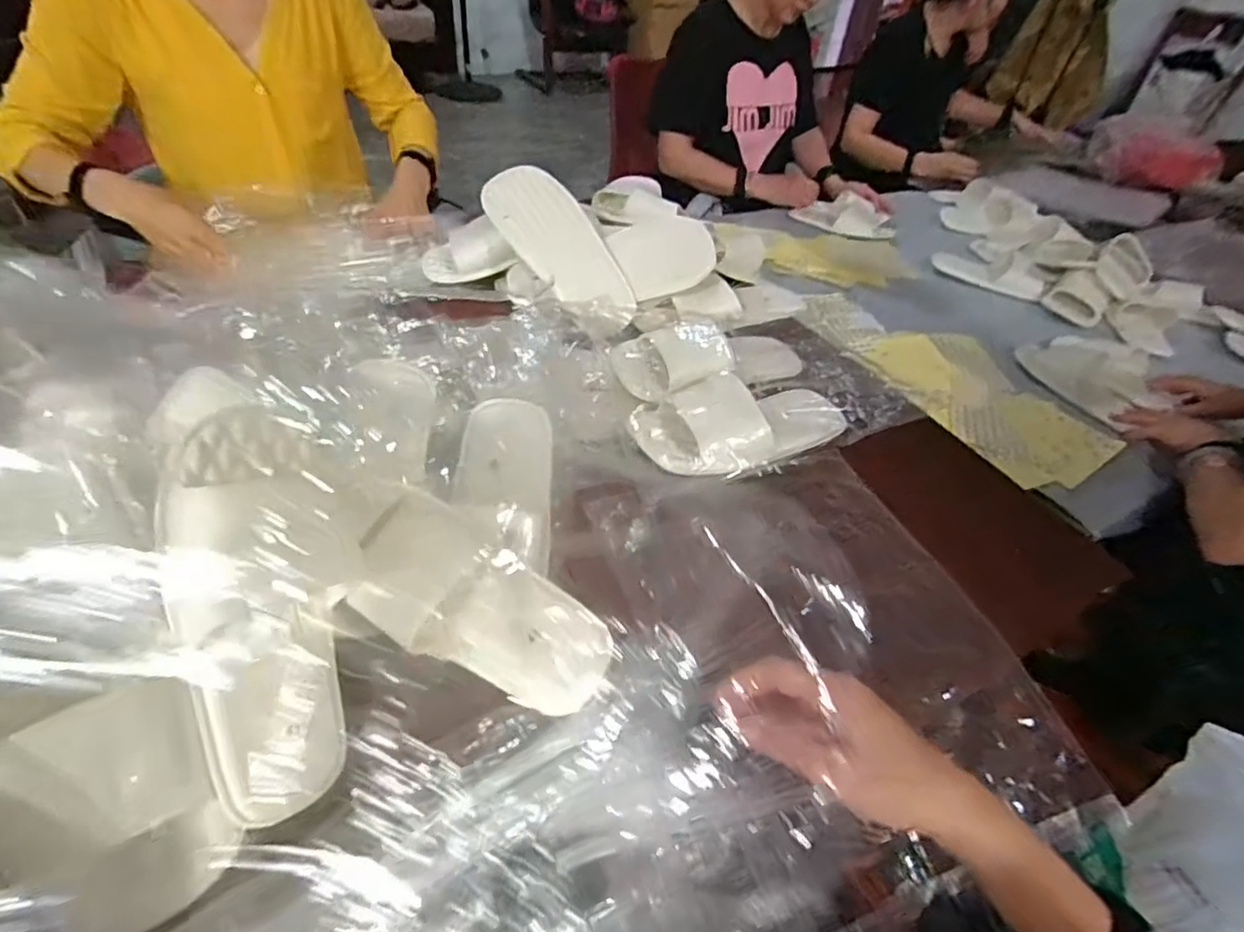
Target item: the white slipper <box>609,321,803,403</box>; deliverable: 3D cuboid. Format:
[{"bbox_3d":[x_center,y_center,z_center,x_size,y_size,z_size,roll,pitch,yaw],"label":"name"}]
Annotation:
[{"bbox_3d":[0.112,-0.133,0.741,0.246,0.060,0.117,-19,50,-25],"label":"white slipper"}]

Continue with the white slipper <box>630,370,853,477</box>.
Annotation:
[{"bbox_3d":[0.128,-0.054,0.658,0.239,0.052,0.113,-14,48,-21],"label":"white slipper"}]

